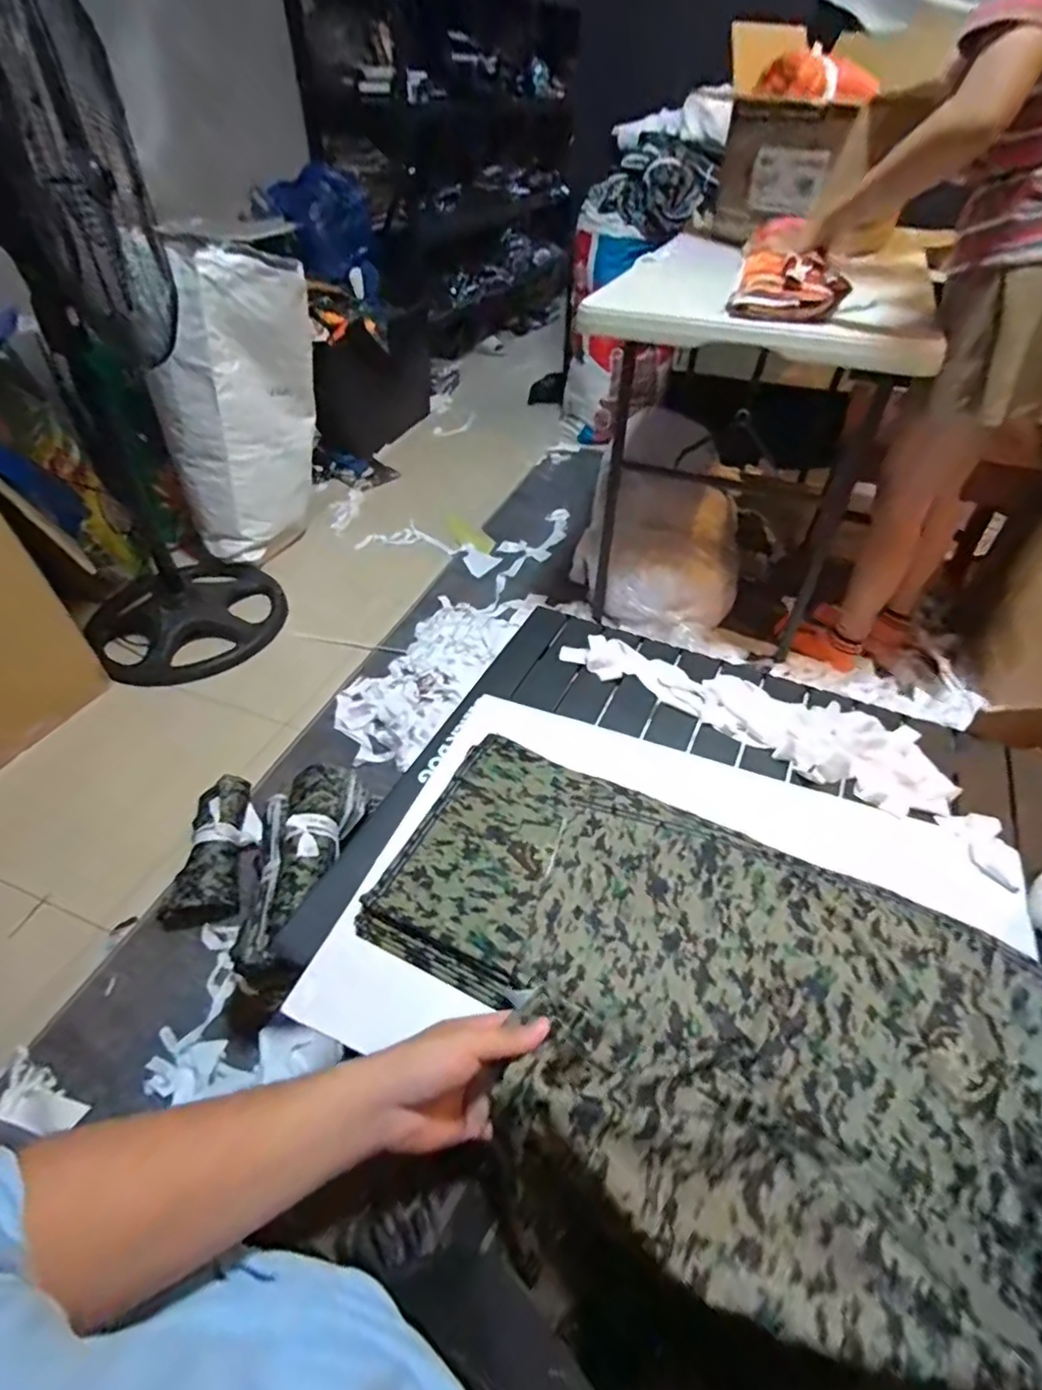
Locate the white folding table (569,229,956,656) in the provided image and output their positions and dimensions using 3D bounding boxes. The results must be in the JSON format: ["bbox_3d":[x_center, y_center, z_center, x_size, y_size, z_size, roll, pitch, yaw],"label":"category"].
[{"bbox_3d":[0.483,-0.559,1.423,0.599,0.674,0.612,17,46,16],"label":"white folding table"}]

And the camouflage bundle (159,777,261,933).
[{"bbox_3d":[-0.553,0.276,1.127,0.118,0.080,0.285,-4,44,-5],"label":"camouflage bundle"}]

